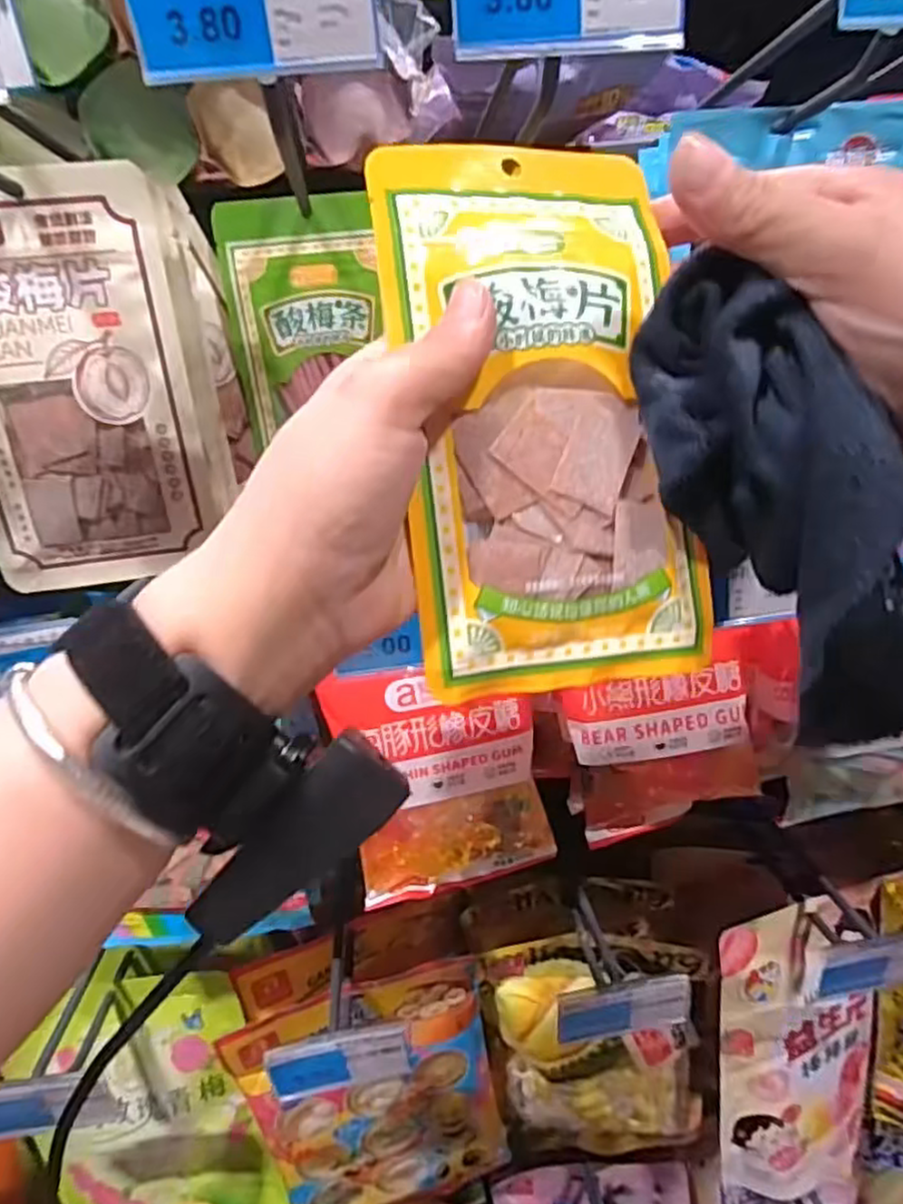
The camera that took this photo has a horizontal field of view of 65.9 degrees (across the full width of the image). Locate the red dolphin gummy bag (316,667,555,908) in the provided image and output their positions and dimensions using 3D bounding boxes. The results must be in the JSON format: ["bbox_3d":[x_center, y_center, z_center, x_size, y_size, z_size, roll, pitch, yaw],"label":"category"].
[{"bbox_3d":[-0.005,0.106,0.409,0.118,0.139,0.027,-7,22,-2],"label":"red dolphin gummy bag"}]

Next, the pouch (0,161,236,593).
[{"bbox_3d":[-0.184,-0.101,0.340,0.114,0.187,0.012,-9,20,-8],"label":"pouch"}]

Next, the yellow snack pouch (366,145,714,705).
[{"bbox_3d":[0.031,-0.067,0.235,0.098,0.185,0.012,-7,-3,-10],"label":"yellow snack pouch"}]

